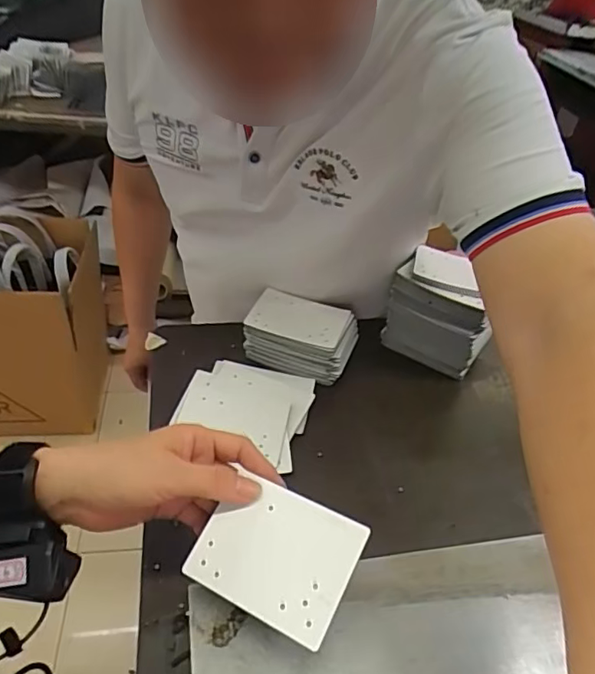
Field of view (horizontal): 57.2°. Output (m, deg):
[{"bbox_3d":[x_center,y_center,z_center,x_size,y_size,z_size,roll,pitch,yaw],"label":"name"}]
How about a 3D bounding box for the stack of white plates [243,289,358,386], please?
[{"bbox_3d":[0.004,-0.004,0.607,0.114,0.042,0.086,17,40,13],"label":"stack of white plates"}]

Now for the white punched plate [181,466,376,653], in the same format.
[{"bbox_3d":[-0.014,0.138,0.351,0.100,0.004,0.077,18,62,25],"label":"white punched plate"}]

